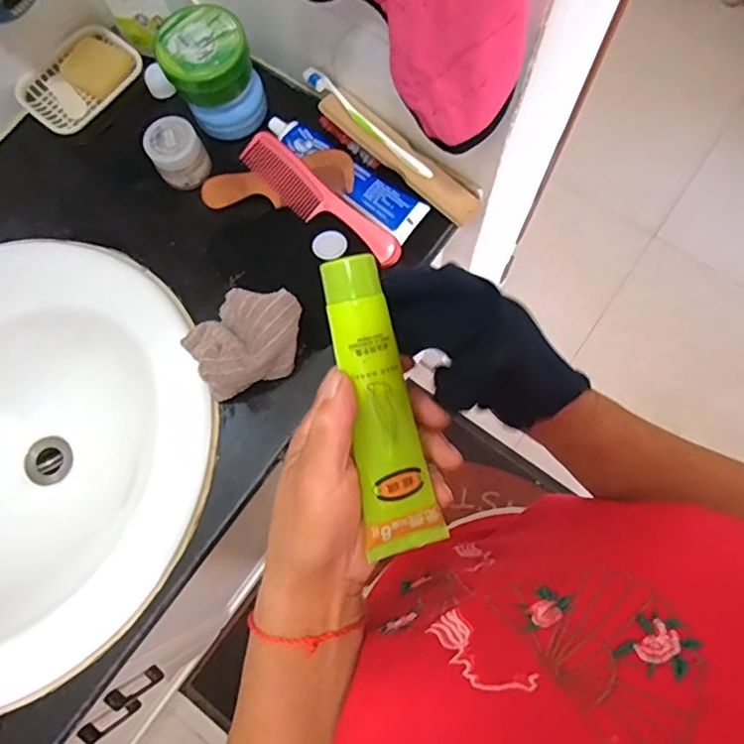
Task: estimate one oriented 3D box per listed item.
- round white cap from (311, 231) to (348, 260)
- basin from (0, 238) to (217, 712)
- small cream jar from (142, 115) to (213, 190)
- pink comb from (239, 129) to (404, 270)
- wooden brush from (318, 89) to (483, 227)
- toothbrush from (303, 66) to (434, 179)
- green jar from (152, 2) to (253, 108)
[{"bbox_3d":[-0.046,-0.138,0.614,0.037,0.012,0.034,-1,76,2],"label":"round white cap"},{"bbox_3d":[-0.389,0.106,0.661,0.420,0.185,0.489,37,80,11],"label":"basin"},{"bbox_3d":[-0.217,-0.245,0.632,0.056,0.046,0.060,-1,76,2],"label":"small cream jar"},{"bbox_3d":[-0.059,-0.187,0.622,0.210,0.008,0.047,41,104,5],"label":"pink comb"},{"bbox_3d":[0.031,-0.239,0.621,0.205,0.021,0.045,36,80,11],"label":"wooden brush"},{"bbox_3d":[-0.003,-0.277,0.629,0.181,0.025,0.019,40,81,7],"label":"toothbrush"},{"bbox_3d":[-0.180,-0.338,0.602,0.090,0.056,0.095,-1,76,2],"label":"green jar"}]

